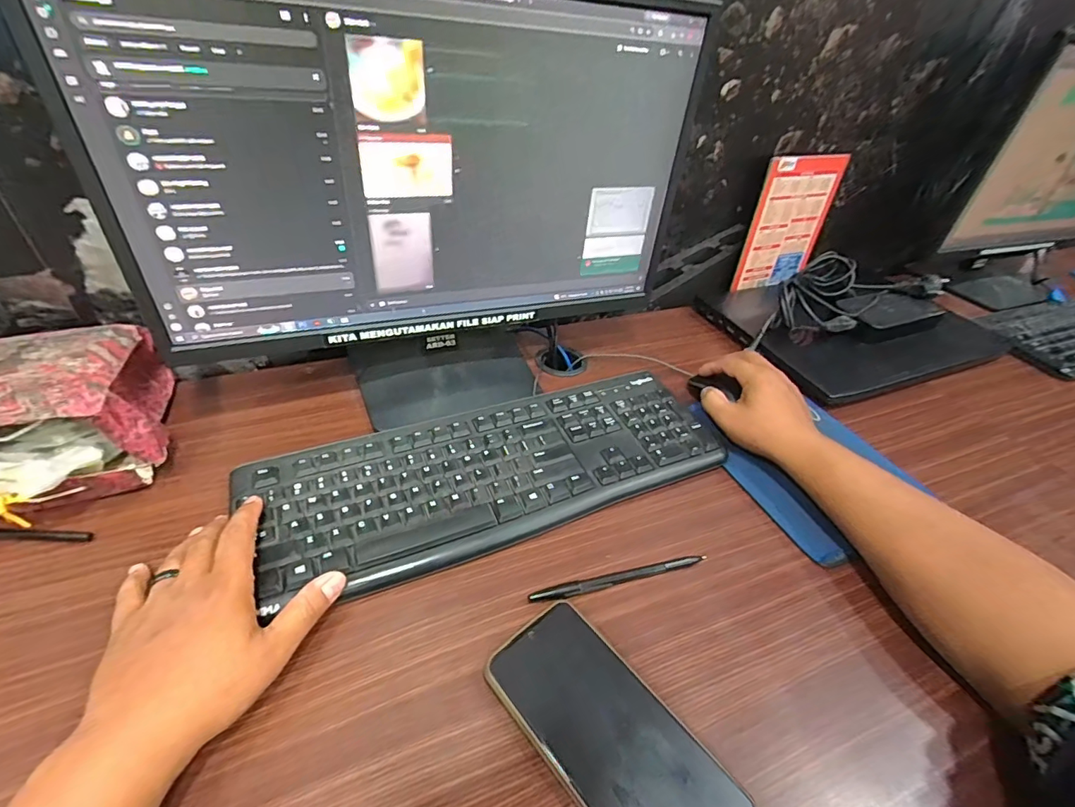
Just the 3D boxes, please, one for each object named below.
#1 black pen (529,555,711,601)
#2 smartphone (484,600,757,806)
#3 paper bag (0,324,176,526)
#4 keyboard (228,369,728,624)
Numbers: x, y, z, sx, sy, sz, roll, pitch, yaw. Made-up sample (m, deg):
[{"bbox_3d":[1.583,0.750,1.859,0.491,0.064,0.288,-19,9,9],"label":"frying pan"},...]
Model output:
[{"bbox_3d":[0.067,0.138,0.383,0.148,0.006,0.012,-7,43,-15],"label":"black pen"},{"bbox_3d":[0.046,0.206,0.299,0.080,0.014,0.163,-27,51,-33],"label":"smartphone"},{"bbox_3d":[-0.412,0.015,0.406,0.153,0.093,0.169,-13,45,-21],"label":"paper bag"},{"bbox_3d":[-0.030,0.058,0.453,0.414,0.018,0.148,-13,45,-21],"label":"keyboard"}]

